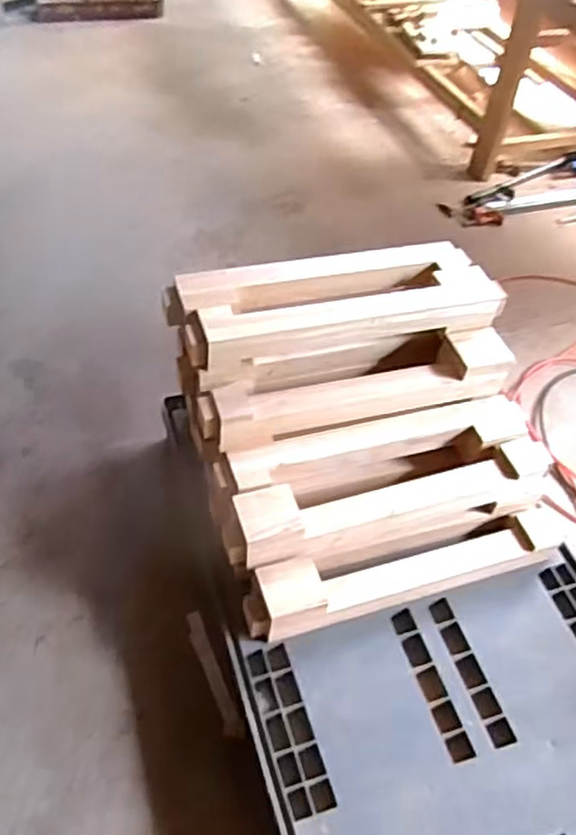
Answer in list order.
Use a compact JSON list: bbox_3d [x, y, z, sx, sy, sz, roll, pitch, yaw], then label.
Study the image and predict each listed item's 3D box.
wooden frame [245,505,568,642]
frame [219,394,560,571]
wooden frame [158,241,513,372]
[{"bbox_3d":[0.270,0.313,1.443,0.726,0.106,0.133,-10,51,-16],"label":"wooden frame"},{"bbox_3d":[0.210,0.131,1.481,0.714,0.120,0.238,-10,51,-17],"label":"frame"},{"bbox_3d":[0.100,-0.265,1.533,0.718,0.096,0.244,-8,50,-15],"label":"wooden frame"}]

